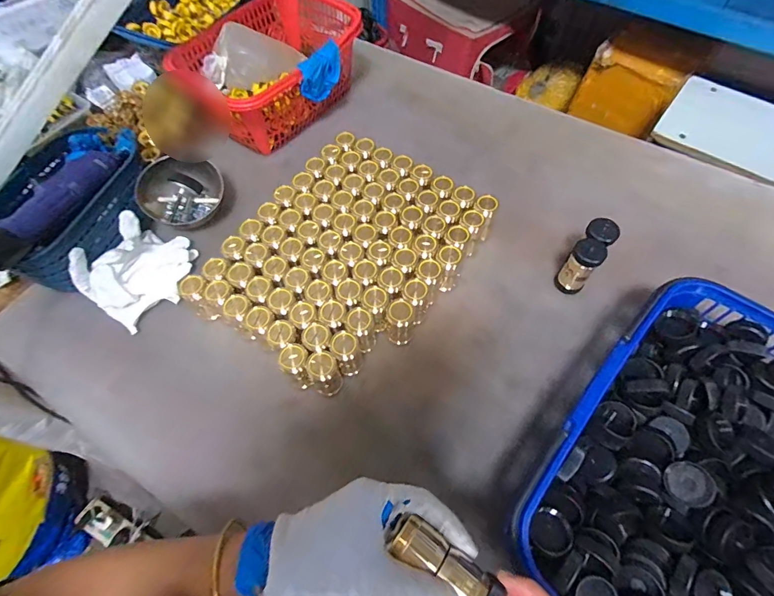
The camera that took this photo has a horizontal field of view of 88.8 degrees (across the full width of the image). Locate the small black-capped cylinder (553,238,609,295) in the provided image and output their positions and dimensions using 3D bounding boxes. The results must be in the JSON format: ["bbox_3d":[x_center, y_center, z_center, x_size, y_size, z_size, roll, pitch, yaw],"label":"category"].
[{"bbox_3d":[0.233,-0.037,0.480,0.034,0.080,0.027,32,67,16],"label":"small black-capped cylinder"}]

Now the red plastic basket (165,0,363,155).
[{"bbox_3d":[-0.176,-0.384,0.648,0.218,0.110,0.295,40,70,20],"label":"red plastic basket"}]

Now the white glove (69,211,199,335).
[{"bbox_3d":[-0.323,-0.041,0.510,0.122,0.049,0.131,31,67,16],"label":"white glove"}]

